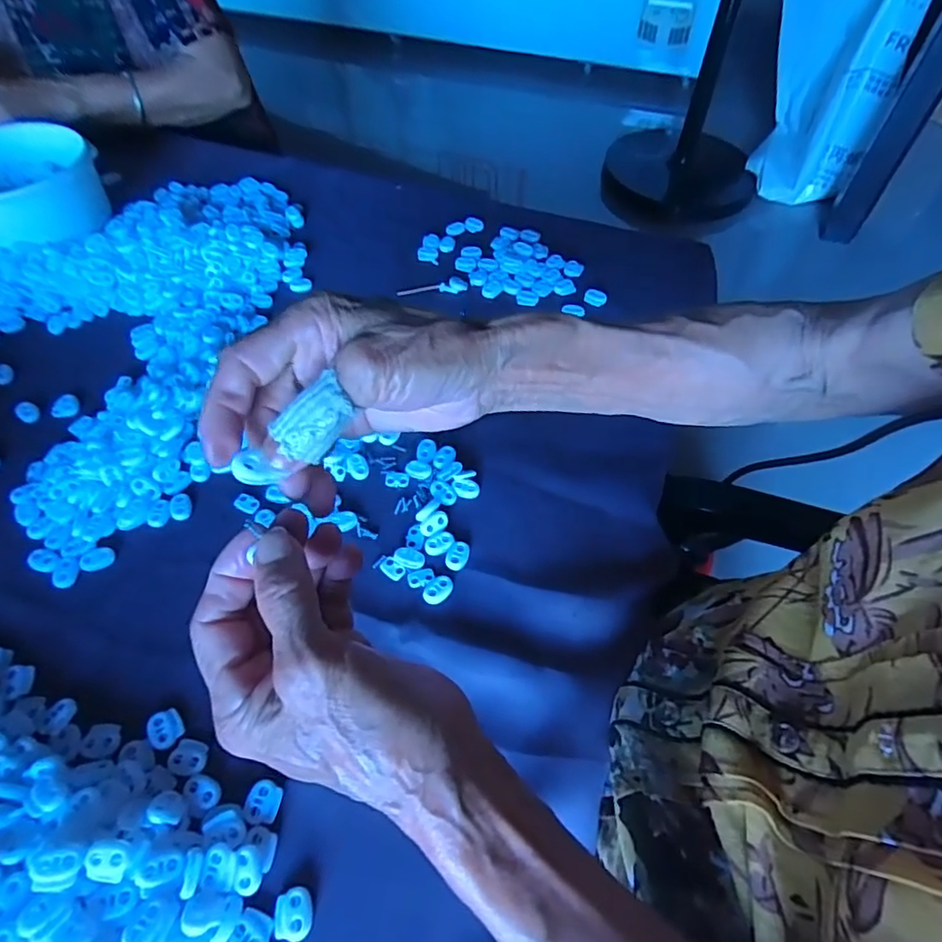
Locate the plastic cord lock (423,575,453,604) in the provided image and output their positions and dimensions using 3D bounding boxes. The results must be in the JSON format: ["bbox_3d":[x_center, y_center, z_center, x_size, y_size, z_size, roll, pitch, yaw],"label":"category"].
[{"bbox_3d":[-0.023,0.083,0.402,0.016,0.004,0.023,35,61,20],"label":"plastic cord lock"}]

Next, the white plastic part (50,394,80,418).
[{"bbox_3d":[-0.347,-0.057,0.490,0.023,0.004,0.026,0,56,-2],"label":"white plastic part"}]

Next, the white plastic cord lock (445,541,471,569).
[{"bbox_3d":[-0.009,0.060,0.417,0.015,0.004,0.023,18,57,10],"label":"white plastic cord lock"}]

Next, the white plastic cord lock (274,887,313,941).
[{"bbox_3d":[-0.092,0.228,0.296,0.019,0.004,0.022,-5,56,-5],"label":"white plastic cord lock"}]

